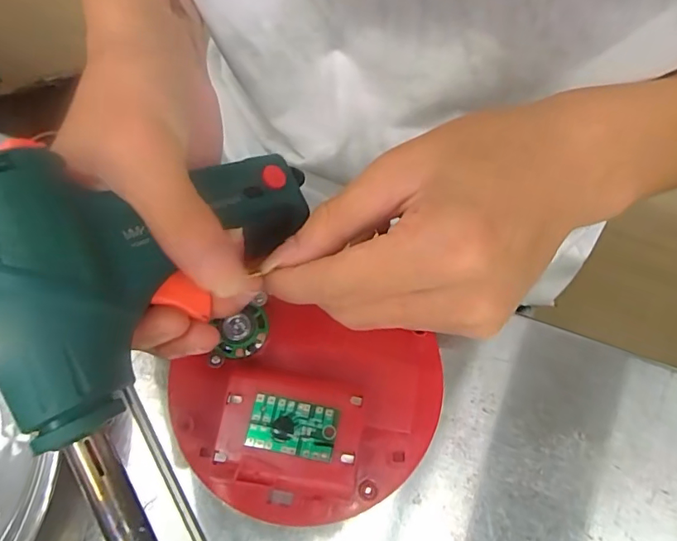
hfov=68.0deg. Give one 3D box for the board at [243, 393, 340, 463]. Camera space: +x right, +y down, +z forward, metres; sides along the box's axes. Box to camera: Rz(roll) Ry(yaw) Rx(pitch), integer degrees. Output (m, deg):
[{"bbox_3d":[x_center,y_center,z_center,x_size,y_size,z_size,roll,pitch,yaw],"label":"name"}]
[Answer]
[{"bbox_3d":[-0.019,0.065,0.207,0.036,0.004,0.022,10,69,3],"label":"board"}]

